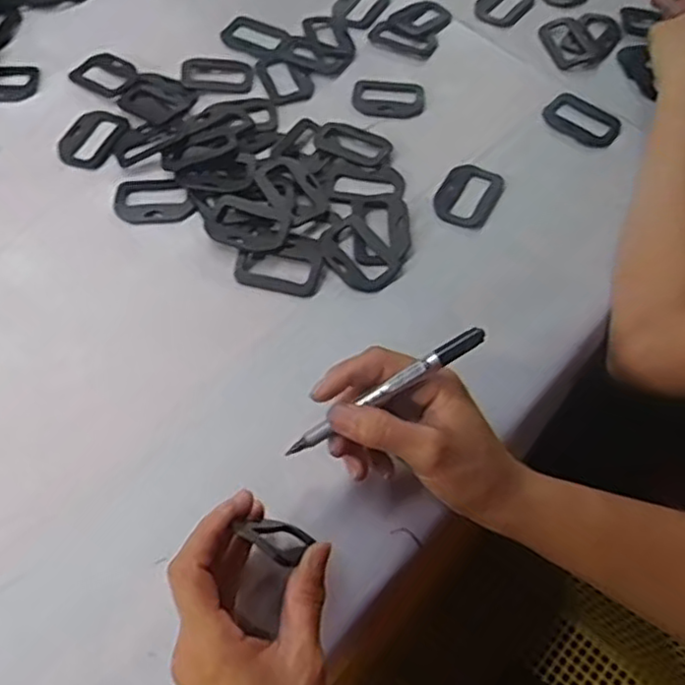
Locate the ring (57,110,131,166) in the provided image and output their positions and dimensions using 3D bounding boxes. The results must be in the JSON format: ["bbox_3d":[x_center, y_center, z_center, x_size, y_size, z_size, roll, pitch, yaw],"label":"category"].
[{"bbox_3d":[-0.204,-0.166,0.554,0.047,0.004,0.060,19,62,9],"label":"ring"}]

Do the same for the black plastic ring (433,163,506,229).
[{"bbox_3d":[0.097,-0.114,0.528,0.046,0.004,0.063,25,63,12],"label":"black plastic ring"}]

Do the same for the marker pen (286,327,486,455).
[{"bbox_3d":[0.022,0.028,0.365,0.123,0.008,0.009,-34,65,10],"label":"marker pen"}]

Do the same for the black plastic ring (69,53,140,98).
[{"bbox_3d":[-0.206,-0.232,0.589,0.058,0.005,0.042,30,64,14],"label":"black plastic ring"}]

